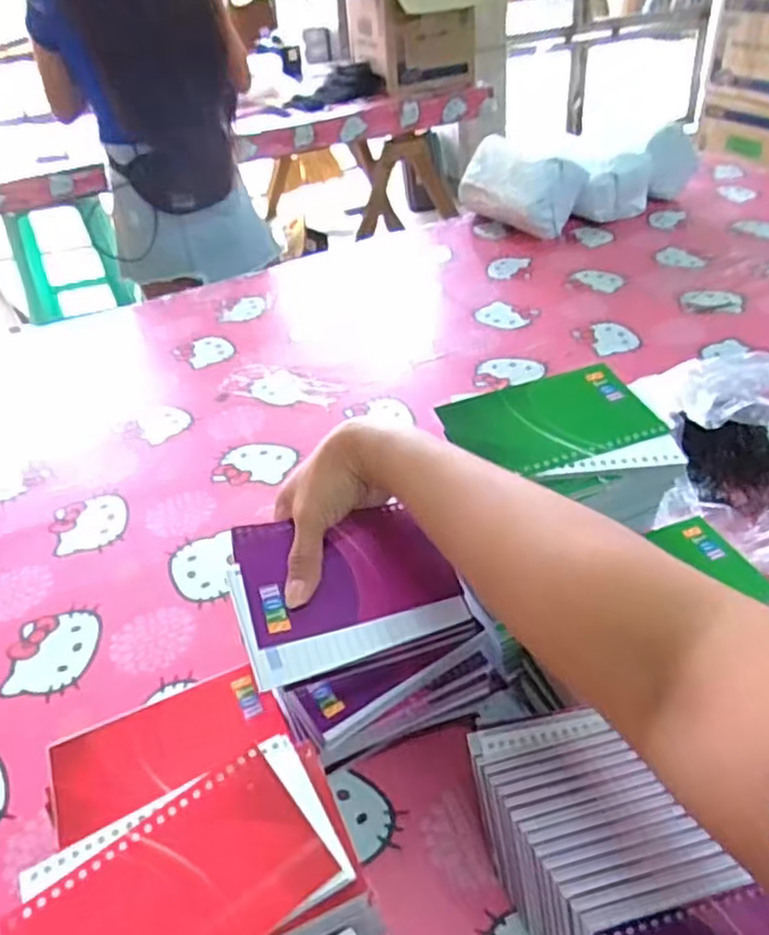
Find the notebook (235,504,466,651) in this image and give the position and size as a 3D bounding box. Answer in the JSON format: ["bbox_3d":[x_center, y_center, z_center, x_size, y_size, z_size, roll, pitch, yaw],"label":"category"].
[{"bbox_3d":[-0.026,0.061,0.446,0.124,0.010,0.077,-12,58,-12],"label":"notebook"}]

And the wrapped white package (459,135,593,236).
[{"bbox_3d":[0.222,-0.465,1.174,0.114,0.130,0.194,-24,43,-21],"label":"wrapped white package"}]

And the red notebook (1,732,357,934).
[{"bbox_3d":[-0.092,0.188,0.321,0.138,0.007,0.088,-27,44,-24],"label":"red notebook"}]

